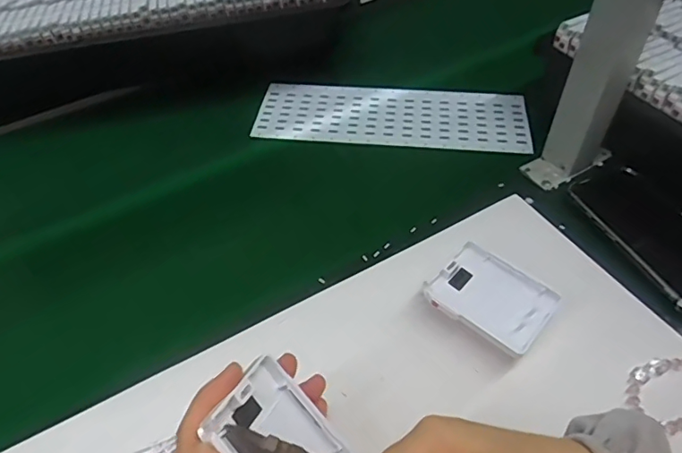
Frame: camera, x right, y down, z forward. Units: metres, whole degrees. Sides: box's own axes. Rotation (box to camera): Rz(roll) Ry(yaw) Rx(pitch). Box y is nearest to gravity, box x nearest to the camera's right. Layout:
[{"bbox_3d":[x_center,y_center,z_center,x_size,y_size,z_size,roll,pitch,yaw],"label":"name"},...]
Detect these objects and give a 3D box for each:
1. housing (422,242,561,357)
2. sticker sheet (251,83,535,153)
[{"bbox_3d":[0.120,0.055,0.409,0.086,0.008,0.070,31,56,26],"label":"housing"},{"bbox_3d":[0.061,-0.135,0.630,0.320,0.009,0.109,6,50,7],"label":"sticker sheet"}]

